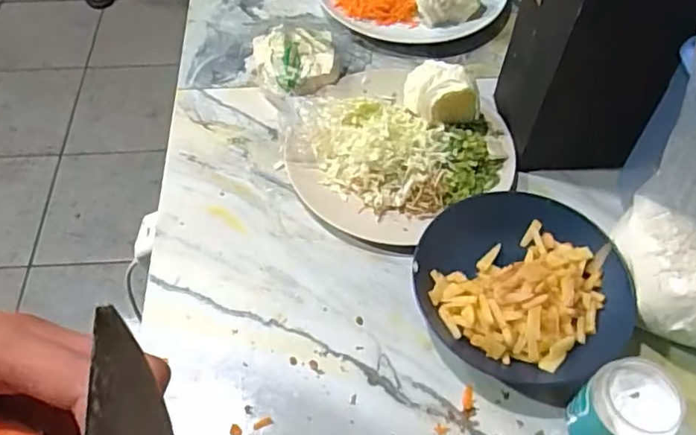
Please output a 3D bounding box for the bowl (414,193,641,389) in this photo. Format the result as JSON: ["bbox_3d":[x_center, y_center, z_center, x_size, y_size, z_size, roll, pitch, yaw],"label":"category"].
[{"bbox_3d":[0.165,0.067,0.558,0.187,0.047,0.189,0,56,1],"label":"bowl"}]

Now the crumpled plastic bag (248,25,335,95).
[{"bbox_3d":[-0.070,-0.192,0.730,0.104,0.059,0.120,-7,57,-4],"label":"crumpled plastic bag"}]

